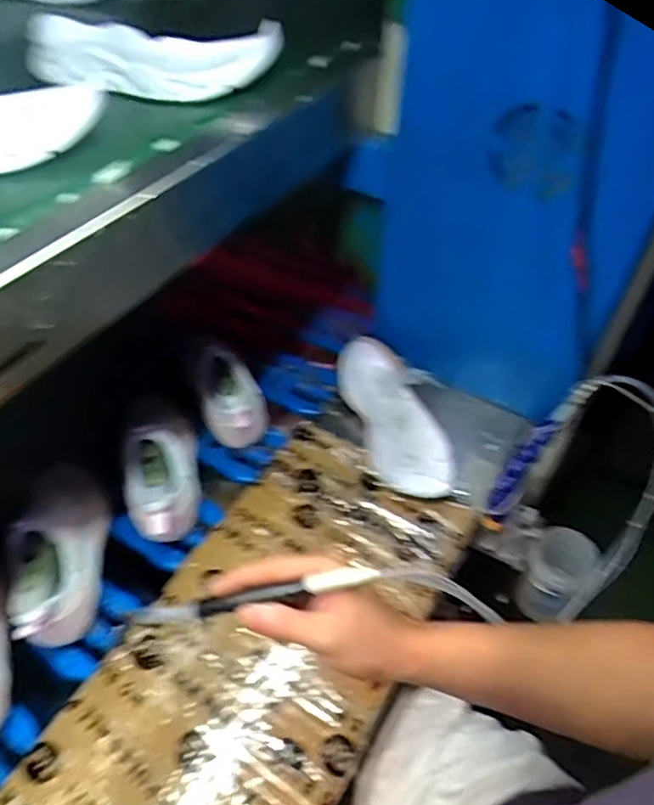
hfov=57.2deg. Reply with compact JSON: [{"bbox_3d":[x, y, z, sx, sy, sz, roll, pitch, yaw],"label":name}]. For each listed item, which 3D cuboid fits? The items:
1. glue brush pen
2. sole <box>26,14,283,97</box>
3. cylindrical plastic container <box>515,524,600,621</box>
[{"bbox_3d":[-0.052,0.135,0.416,0.177,0.016,0.009,-12,43,4],"label":"glue brush pen"},{"bbox_3d":[-0.162,-0.315,0.555,0.235,0.057,0.076,10,45,13],"label":"sole"},{"bbox_3d":[0.286,0.218,0.752,0.073,0.111,0.070,-1,43,1],"label":"cylindrical plastic container"}]

